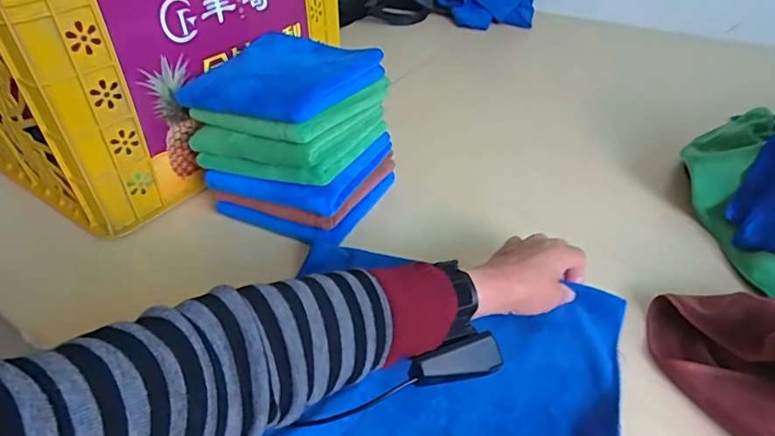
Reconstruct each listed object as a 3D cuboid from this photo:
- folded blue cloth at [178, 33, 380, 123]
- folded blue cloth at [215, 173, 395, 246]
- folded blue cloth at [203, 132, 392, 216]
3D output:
[{"bbox_3d":[-0.116,-0.154,0.540,0.165,0.031,0.156,16,42,21],"label":"folded blue cloth"},{"bbox_3d":[-0.102,-0.033,0.634,0.172,0.034,0.153,18,42,22],"label":"folded blue cloth"},{"bbox_3d":[-0.103,-0.072,0.604,0.161,0.033,0.161,14,41,19],"label":"folded blue cloth"}]

